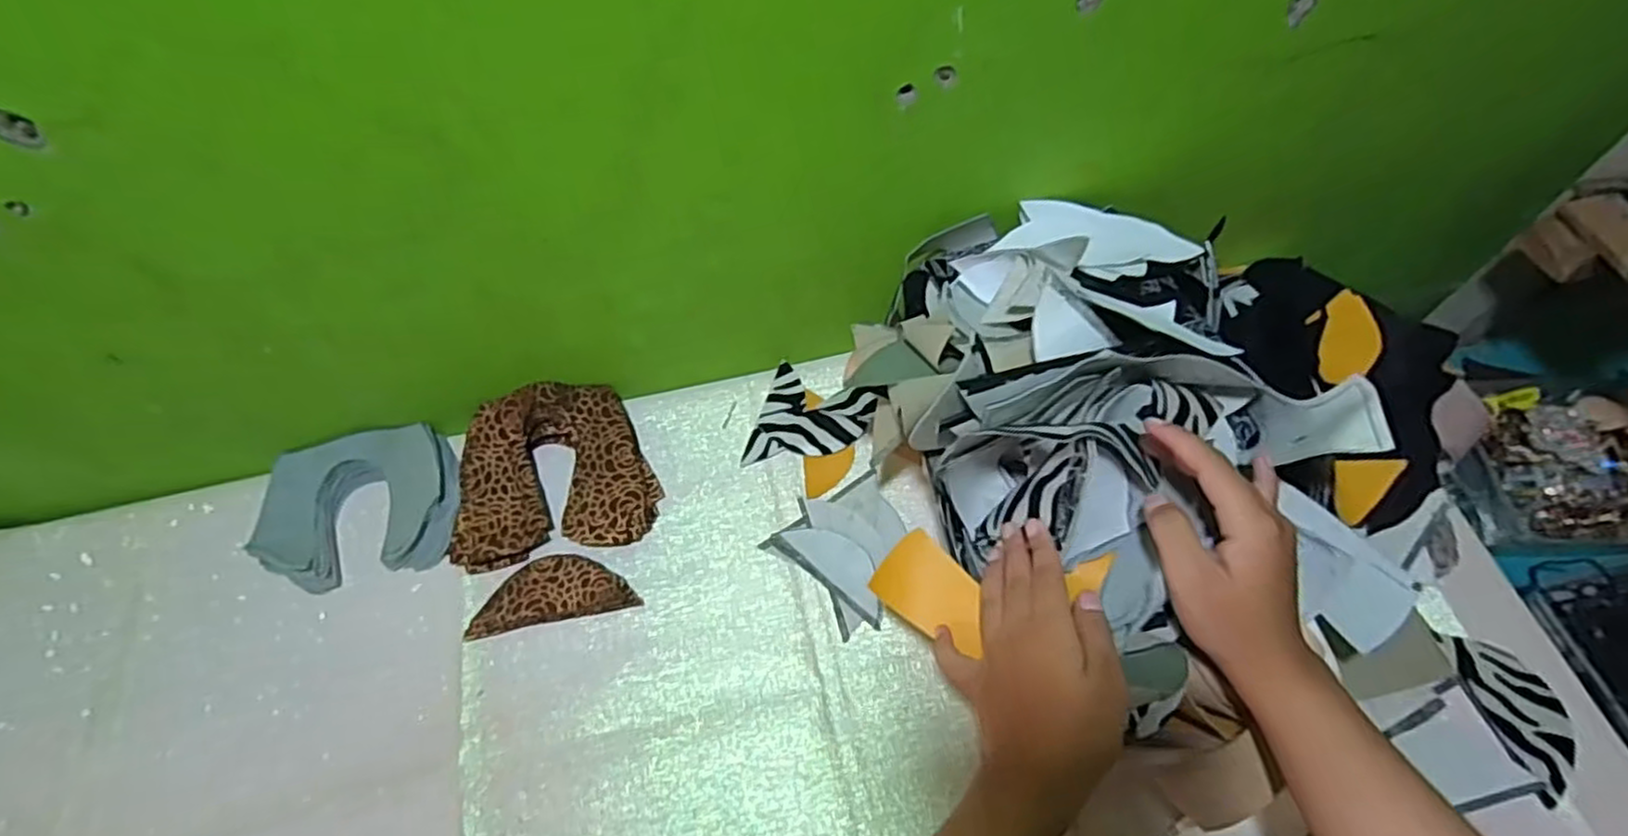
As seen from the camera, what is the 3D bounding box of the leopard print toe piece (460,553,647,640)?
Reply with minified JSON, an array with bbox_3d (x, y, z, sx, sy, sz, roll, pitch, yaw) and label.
[{"bbox_3d":[-0.204,0.133,0.572,0.123,0.014,0.050,-11,63,-4],"label":"leopard print toe piece"}]

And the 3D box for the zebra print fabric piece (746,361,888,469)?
[{"bbox_3d":[0.001,0.003,0.636,0.097,0.019,0.093,16,64,10],"label":"zebra print fabric piece"}]

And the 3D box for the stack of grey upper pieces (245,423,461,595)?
[{"bbox_3d":[-0.371,0.071,0.603,0.154,0.029,0.121,-13,63,-5],"label":"stack of grey upper pieces"}]

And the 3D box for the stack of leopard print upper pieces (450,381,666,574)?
[{"bbox_3d":[-0.218,0.043,0.608,0.164,0.041,0.141,-11,63,-4],"label":"stack of leopard print upper pieces"}]

